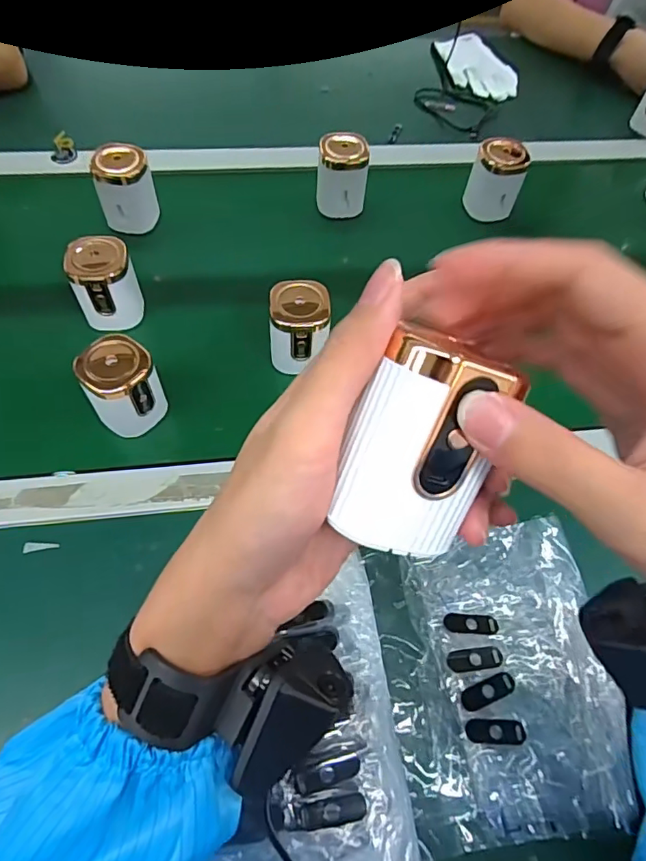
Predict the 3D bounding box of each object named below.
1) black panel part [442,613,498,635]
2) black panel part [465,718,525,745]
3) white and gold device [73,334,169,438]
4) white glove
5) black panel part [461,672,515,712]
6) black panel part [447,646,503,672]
[{"bbox_3d":[0.110,0.144,0.394,0.040,0.005,0.014,4,60,-1],"label":"black panel part"},{"bbox_3d":[0.117,0.204,0.360,0.039,0.007,0.015,4,60,-1],"label":"black panel part"},{"bbox_3d":[-0.167,-0.036,0.448,0.056,0.070,0.057,-32,67,-19],"label":"white and gold device"},{"bbox_3d":[0.235,-0.560,0.811,0.095,0.020,0.150,-24,64,-16],"label":"white glove"},{"bbox_3d":[0.114,0.181,0.367,0.043,0.009,0.015,-9,60,-27],"label":"black panel part"},{"bbox_3d":[0.110,0.165,0.382,0.040,0.005,0.014,-5,61,-6],"label":"black panel part"}]

